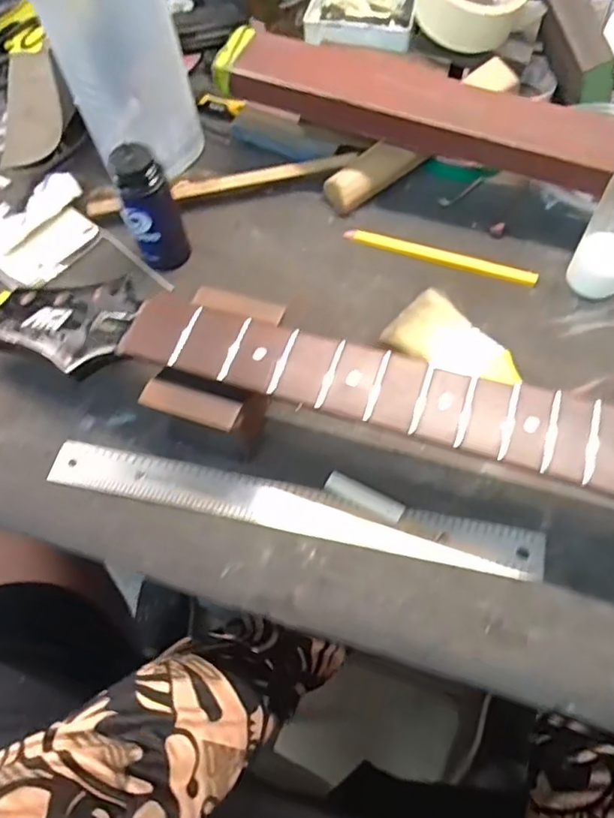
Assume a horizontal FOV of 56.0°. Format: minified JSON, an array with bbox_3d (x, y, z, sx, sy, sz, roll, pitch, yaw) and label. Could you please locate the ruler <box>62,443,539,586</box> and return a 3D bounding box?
[{"bbox_3d":[-0.016,0.065,0.378,0.322,0.004,0.030,9,65,10],"label":"ruler"}]

